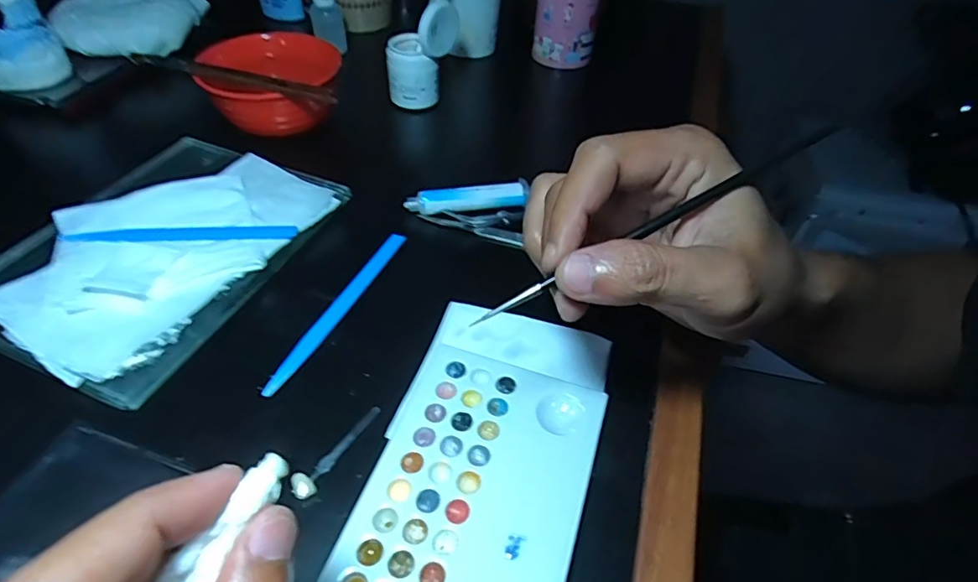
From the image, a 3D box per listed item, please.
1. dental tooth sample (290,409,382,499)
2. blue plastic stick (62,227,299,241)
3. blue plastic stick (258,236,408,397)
[{"bbox_3d":[-0.071,0.076,0.265,0.012,0.005,0.055,31,51,23],"label":"dental tooth sample"},{"bbox_3d":[-0.191,-0.035,0.344,0.135,0.004,0.011,-3,46,-7],"label":"blue plastic stick"},{"bbox_3d":[-0.088,0.008,0.332,0.013,0.005,0.137,19,48,14],"label":"blue plastic stick"}]

